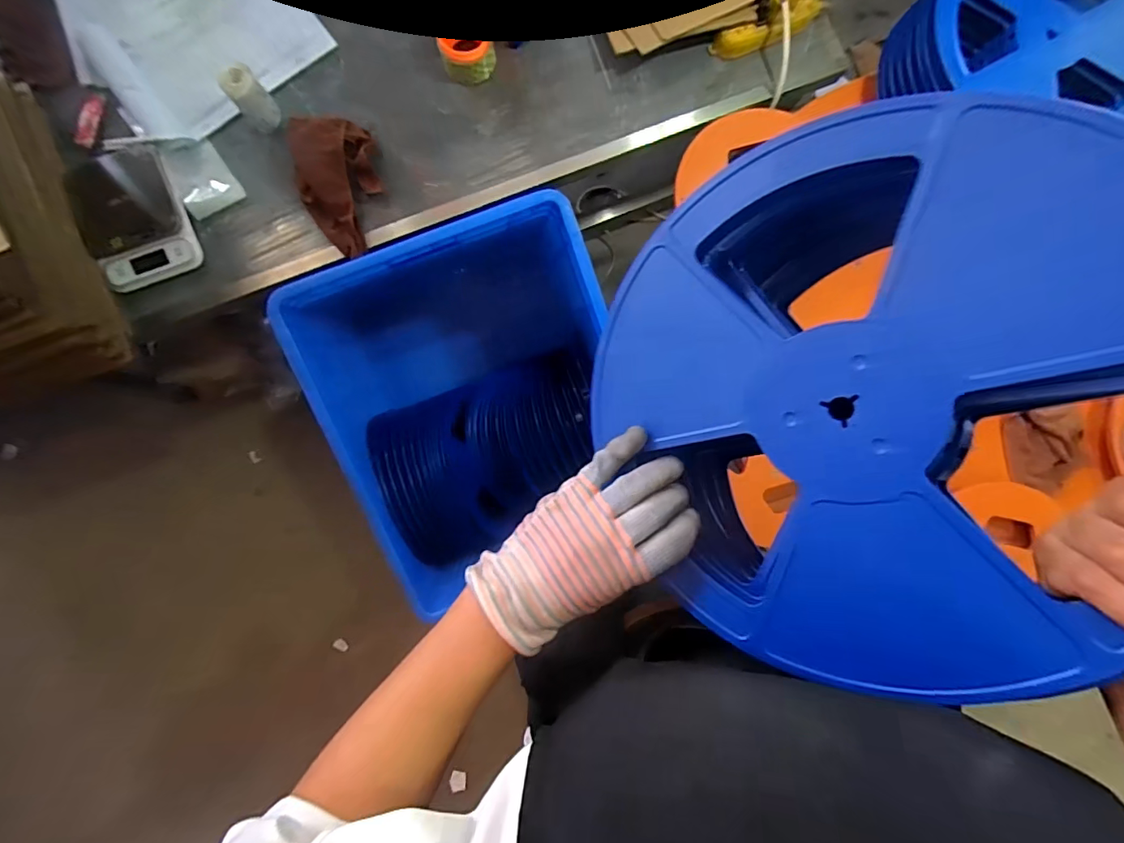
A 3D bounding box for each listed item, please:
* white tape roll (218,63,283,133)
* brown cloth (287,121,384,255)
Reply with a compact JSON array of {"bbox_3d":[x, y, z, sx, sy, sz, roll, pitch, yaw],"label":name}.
[{"bbox_3d":[-0.459,-0.479,0.731,0.049,0.077,0.046,0,87,-3],"label":"white tape roll"},{"bbox_3d":[-0.345,-0.366,0.763,0.121,0.049,0.210,-11,88,-4],"label":"brown cloth"}]

